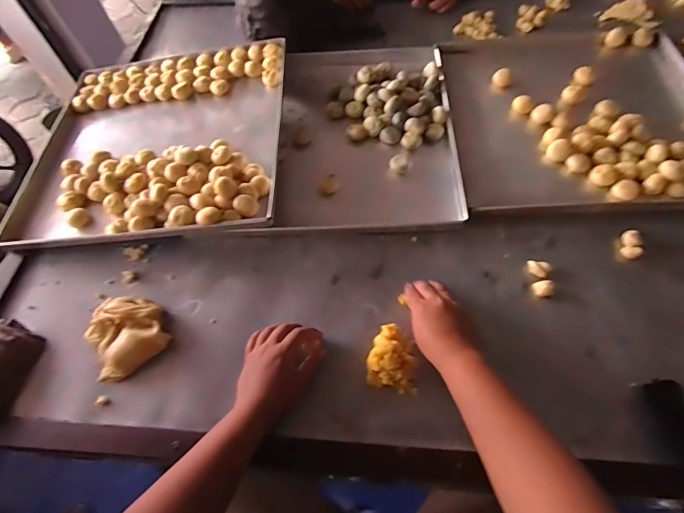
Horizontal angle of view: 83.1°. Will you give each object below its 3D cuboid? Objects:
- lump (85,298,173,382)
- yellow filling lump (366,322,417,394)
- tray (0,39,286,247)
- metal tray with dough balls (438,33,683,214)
[{"bbox_3d":[-0.340,0.116,0.604,0.109,0.033,0.124,-29,62,-13],"label":"lump"},{"bbox_3d":[0.073,0.142,0.556,0.071,0.041,0.100,2,60,5],"label":"yellow filling lump"},{"bbox_3d":[-0.381,-0.248,0.798,0.523,0.072,0.501,-2,60,2],"label":"tray"},{"bbox_3d":[0.487,-0.303,0.785,0.518,0.036,0.504,-1,60,3],"label":"metal tray with dough balls"}]

